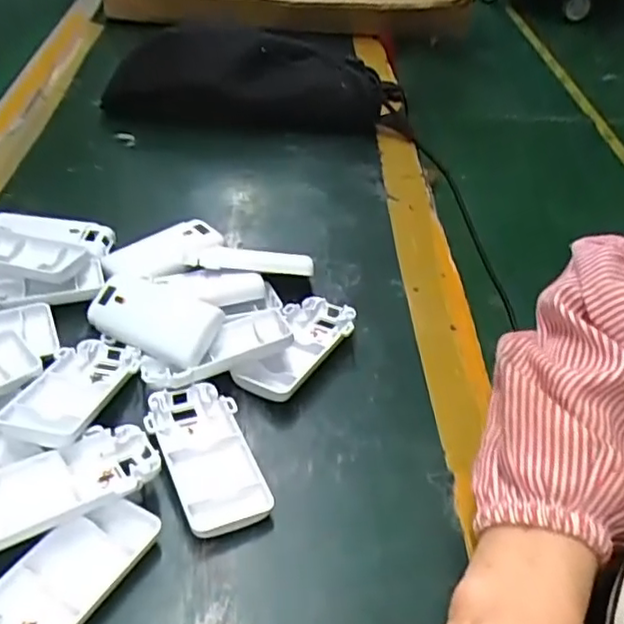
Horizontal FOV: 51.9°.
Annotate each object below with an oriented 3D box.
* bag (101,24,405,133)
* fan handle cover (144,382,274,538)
[{"bbox_3d":[-0.049,-0.245,0.668,0.322,0.058,0.146,-3,43,-12],"label":"bag"},{"bbox_3d":[-0.058,0.079,0.356,0.048,0.014,0.094,-14,46,-22],"label":"fan handle cover"}]

